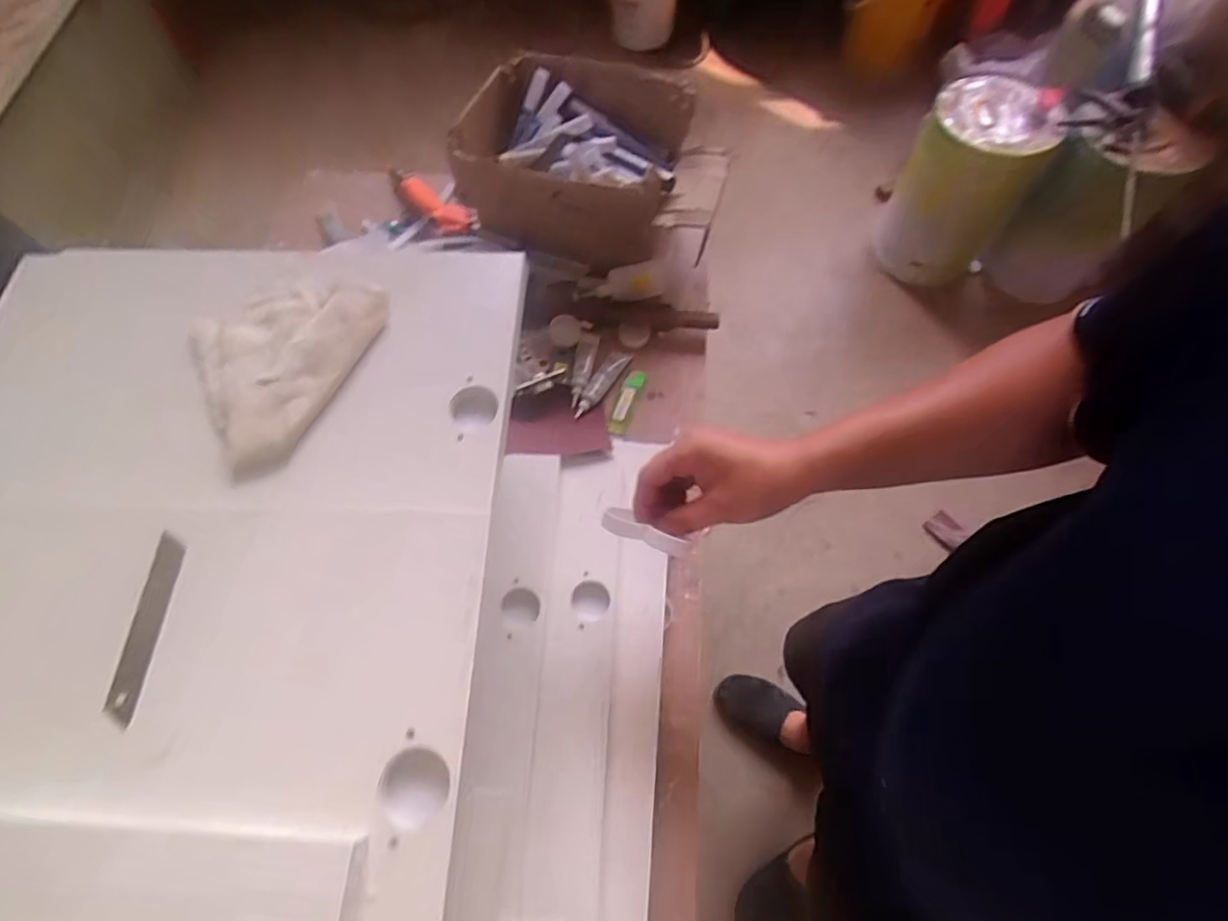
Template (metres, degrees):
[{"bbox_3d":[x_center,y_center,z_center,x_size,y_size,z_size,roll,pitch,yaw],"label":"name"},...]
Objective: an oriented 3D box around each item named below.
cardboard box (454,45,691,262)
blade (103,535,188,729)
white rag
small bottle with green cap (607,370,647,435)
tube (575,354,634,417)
[{"bbox_3d":[-0.057,-0.342,0.706,0.241,0.128,0.184,18,68,10],"label":"cardboard box"},{"bbox_3d":[-0.268,0.094,0.342,0.018,0.006,0.102,2,66,3],"label":"blade"},{"bbox_3d":[-0.261,-0.076,0.437,0.134,0.025,0.156,21,69,11],"label":"white rag"},{"bbox_3d":[0.015,-0.069,0.683,0.020,0.007,0.086,18,68,10],"label":"small bottle with green cap"},{"bbox_3d":[-0.015,-0.092,0.688,0.024,0.015,0.103,30,71,14],"label":"tube"}]

